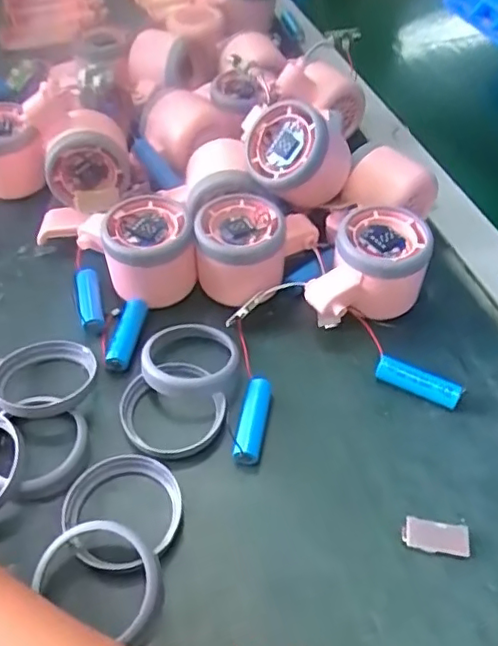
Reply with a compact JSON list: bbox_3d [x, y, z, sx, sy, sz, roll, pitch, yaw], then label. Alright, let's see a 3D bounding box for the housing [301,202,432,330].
[{"bbox_3d":[0.073,-0.034,0.378,0.084,0.051,0.058,-17,51,-13],"label":"housing"}]

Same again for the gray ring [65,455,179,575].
[{"bbox_3d":[-0.064,0.096,0.300,0.058,0.012,0.057,-1,49,1],"label":"gray ring"}]

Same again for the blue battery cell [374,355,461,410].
[{"bbox_3d":[0.099,0.036,0.346,0.048,0.014,0.012,25,54,21],"label":"blue battery cell"}]

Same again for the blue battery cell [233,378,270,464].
[{"bbox_3d":[0.002,0.054,0.332,0.014,0.013,0.050,7,50,8],"label":"blue battery cell"}]

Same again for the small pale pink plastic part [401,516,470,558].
[{"bbox_3d":[0.093,0.106,0.293,0.032,0.004,0.016,6,50,6],"label":"small pale pink plastic part"}]

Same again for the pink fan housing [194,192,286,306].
[{"bbox_3d":[-0.005,-0.042,0.384,0.056,0.053,0.066,0,49,2],"label":"pink fan housing"}]

